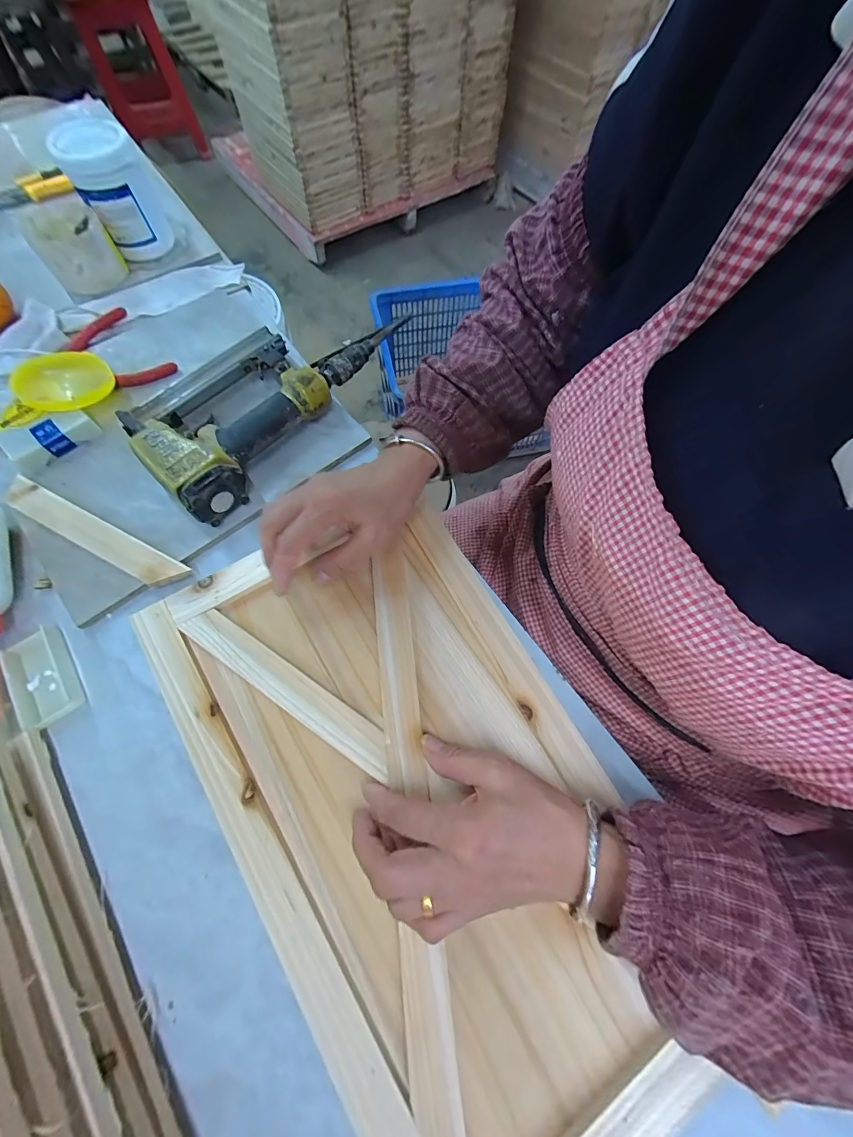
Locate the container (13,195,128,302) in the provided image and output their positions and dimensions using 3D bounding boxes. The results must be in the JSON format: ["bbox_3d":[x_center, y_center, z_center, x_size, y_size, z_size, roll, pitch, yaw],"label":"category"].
[{"bbox_3d":[-0.401,-0.366,0.444,0.075,0.063,0.083,-34,72,-14],"label":"container"}]

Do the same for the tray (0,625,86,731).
[{"bbox_3d":[-0.296,0.083,0.296,0.041,0.010,0.074,-34,72,-12],"label":"tray"}]

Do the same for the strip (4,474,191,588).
[{"bbox_3d":[-0.291,-0.030,0.336,0.187,0.013,0.028,26,71,10],"label":"strip"}]

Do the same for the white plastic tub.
[{"bbox_3d":[-0.359,-0.436,0.453,0.074,0.108,0.077,0,68,0],"label":"white plastic tub"}]

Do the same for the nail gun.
[{"bbox_3d":[-0.152,-0.182,0.378,0.139,0.051,0.286,34,73,13],"label":"nail gun"}]

